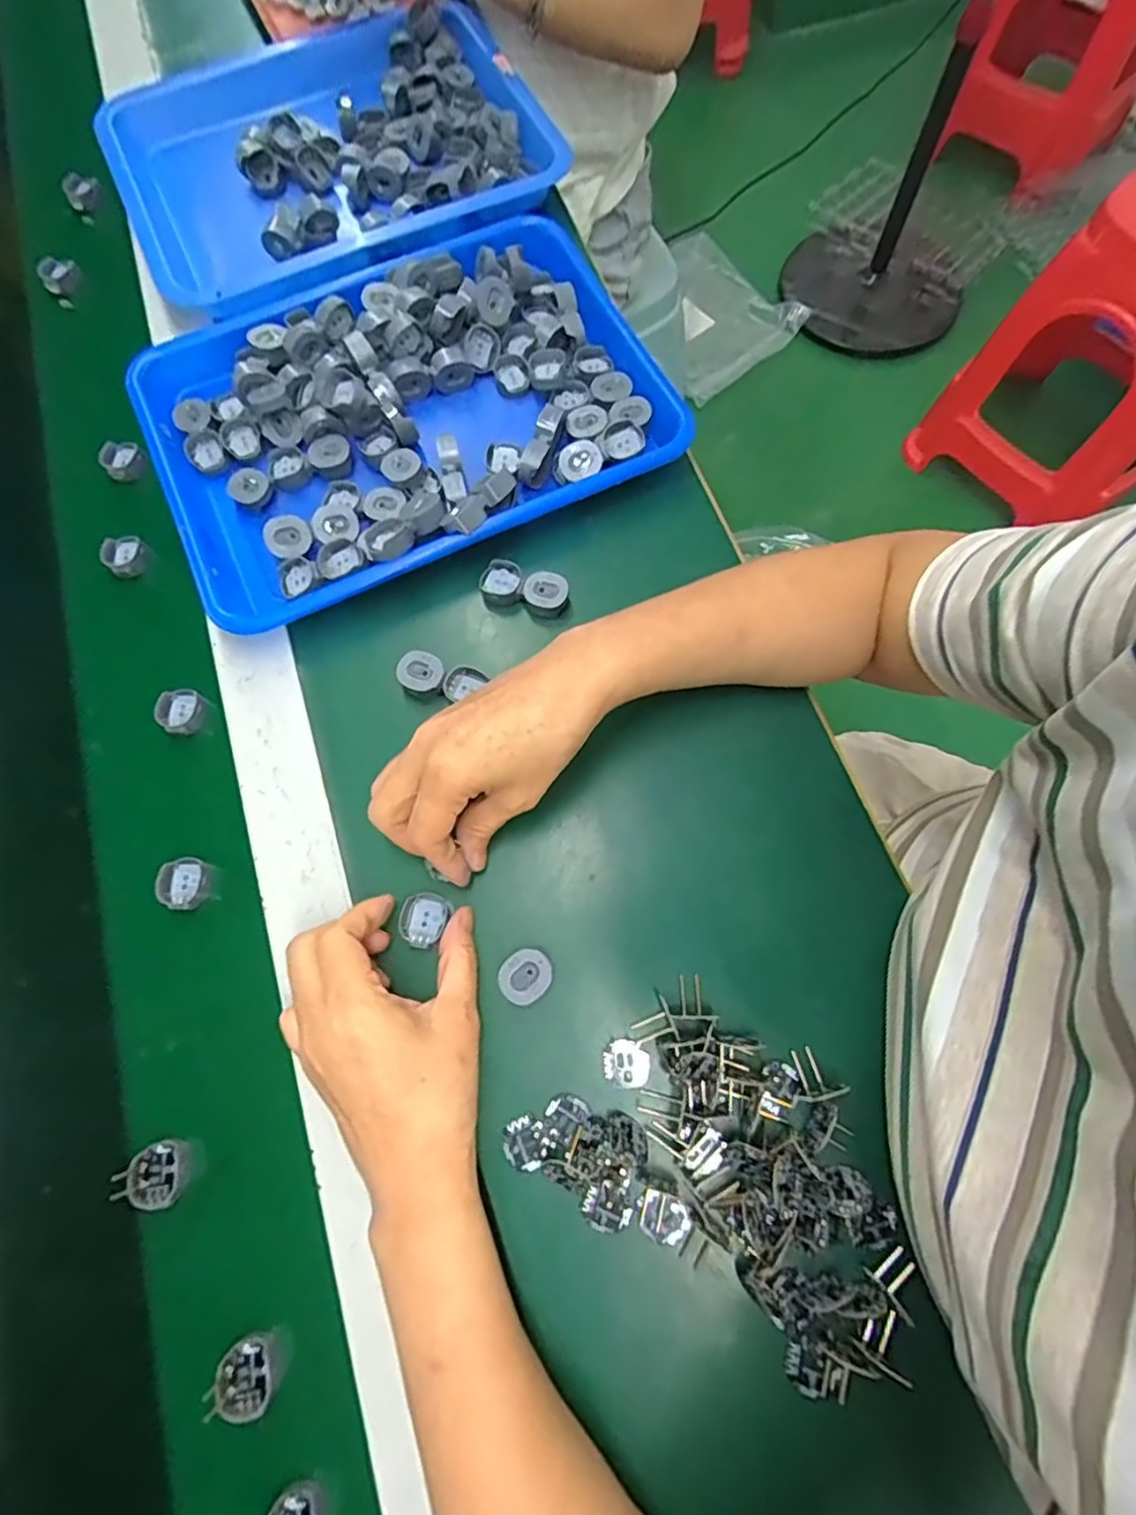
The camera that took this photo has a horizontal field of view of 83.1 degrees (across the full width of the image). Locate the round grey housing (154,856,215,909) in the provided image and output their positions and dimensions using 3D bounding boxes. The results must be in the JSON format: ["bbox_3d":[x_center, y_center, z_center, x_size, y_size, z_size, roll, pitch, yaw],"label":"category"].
[{"bbox_3d":[-0.224,0.074,0.379,0.027,0.020,0.029,-1,73,2],"label":"round grey housing"}]

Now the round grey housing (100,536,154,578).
[{"bbox_3d":[-0.303,-0.139,0.440,0.027,0.010,0.028,-1,73,2],"label":"round grey housing"}]

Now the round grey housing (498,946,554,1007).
[{"bbox_3d":[-0.022,0.116,0.341,0.026,0.013,0.028,-1,73,2],"label":"round grey housing"}]

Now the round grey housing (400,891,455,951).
[{"bbox_3d":[-0.079,0.089,0.351,0.025,0.005,0.028,17,75,3],"label":"round grey housing"}]

